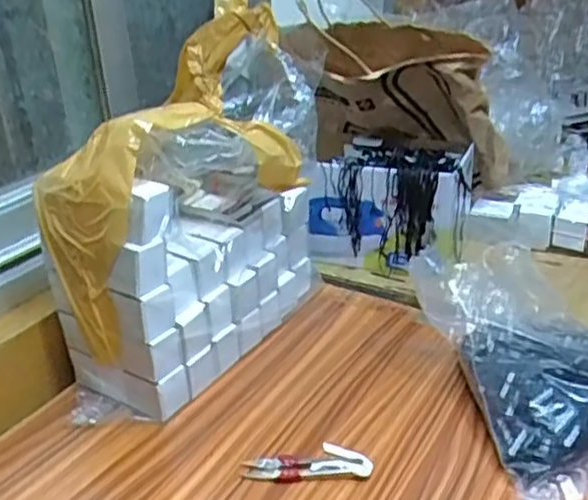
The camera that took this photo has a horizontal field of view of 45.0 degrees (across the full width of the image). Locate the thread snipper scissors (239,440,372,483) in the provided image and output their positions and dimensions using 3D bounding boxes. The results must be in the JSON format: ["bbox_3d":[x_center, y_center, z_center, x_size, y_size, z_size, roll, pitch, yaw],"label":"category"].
[{"bbox_3d":[0.011,0.179,0.601,0.107,0.008,0.041,-1,27,4],"label":"thread snipper scissors"}]

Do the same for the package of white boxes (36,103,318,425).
[{"bbox_3d":[-0.091,-0.013,0.710,0.129,0.265,0.294,20,35,39],"label":"package of white boxes"}]

